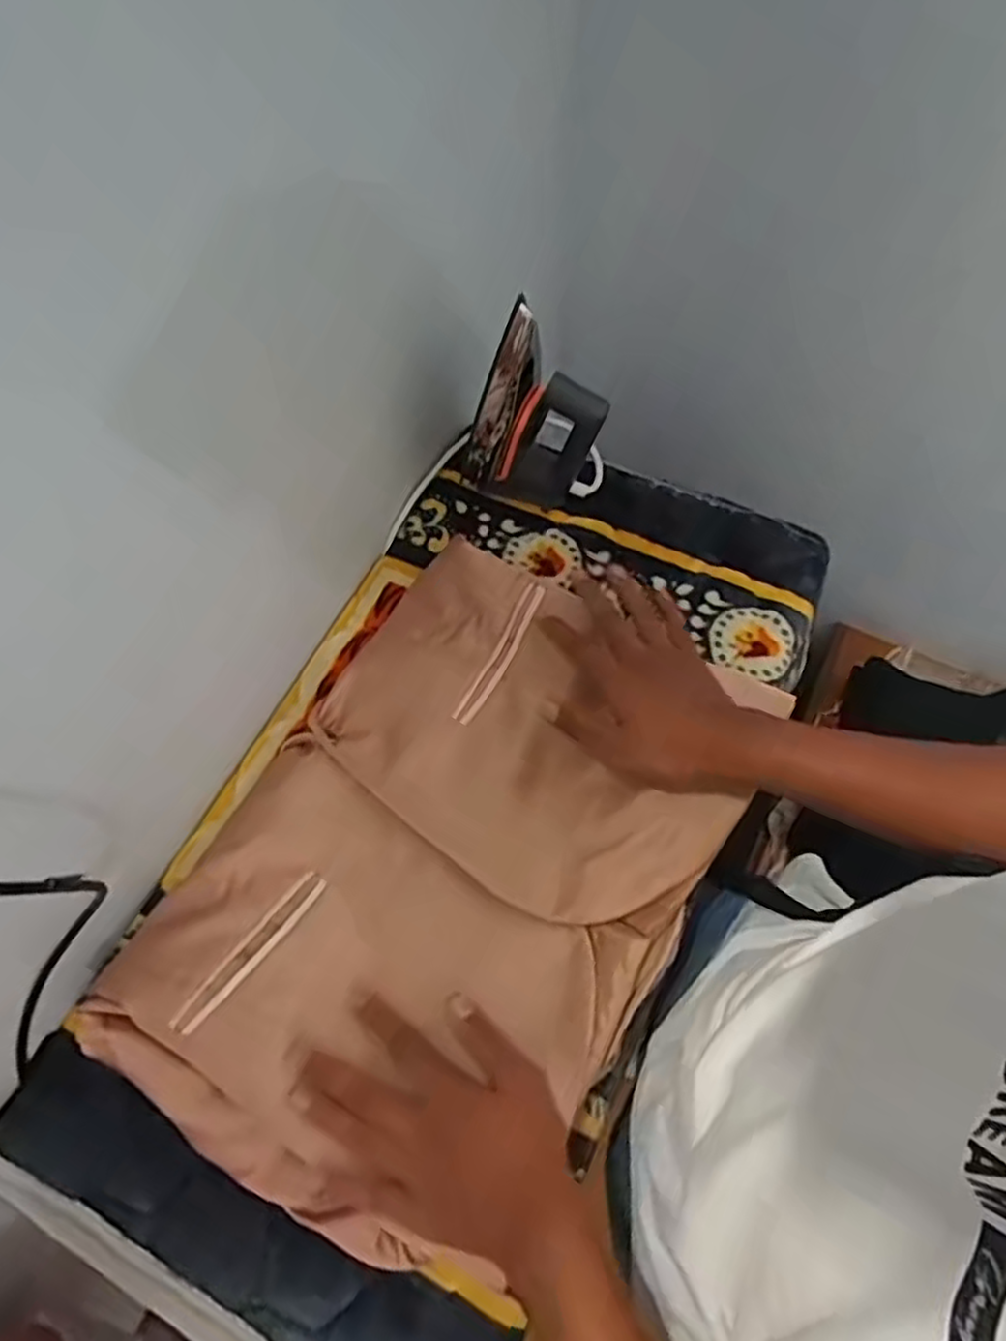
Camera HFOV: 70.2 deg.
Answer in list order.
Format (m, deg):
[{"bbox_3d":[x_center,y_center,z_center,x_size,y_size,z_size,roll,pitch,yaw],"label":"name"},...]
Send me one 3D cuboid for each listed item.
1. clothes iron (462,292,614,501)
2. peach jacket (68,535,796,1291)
[{"bbox_3d":[0.035,-0.249,0.657,0.127,0.204,0.088,17,70,8],"label":"clothes iron"},{"bbox_3d":[-0.046,0.151,0.553,0.339,0.042,0.474,33,73,13],"label":"peach jacket"}]

